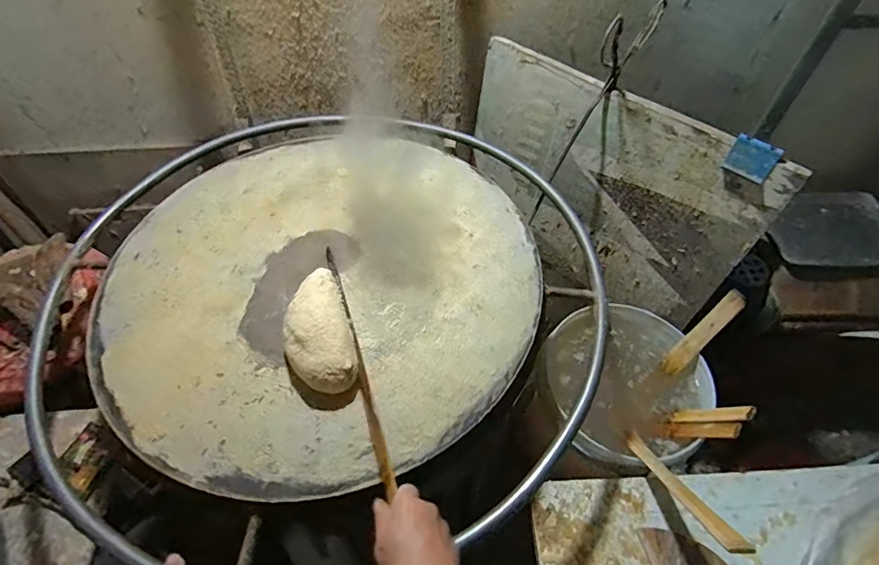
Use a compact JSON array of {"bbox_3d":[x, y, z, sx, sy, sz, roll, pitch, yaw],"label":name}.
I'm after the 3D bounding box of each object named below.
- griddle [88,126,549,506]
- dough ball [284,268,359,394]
[{"bbox_3d":[-0.174,-0.022,0.689,0.611,0.026,0.607,0,54,1],"label":"griddle"},{"bbox_3d":[-0.157,0.054,0.589,0.075,0.062,0.178,-16,55,-10],"label":"dough ball"}]

